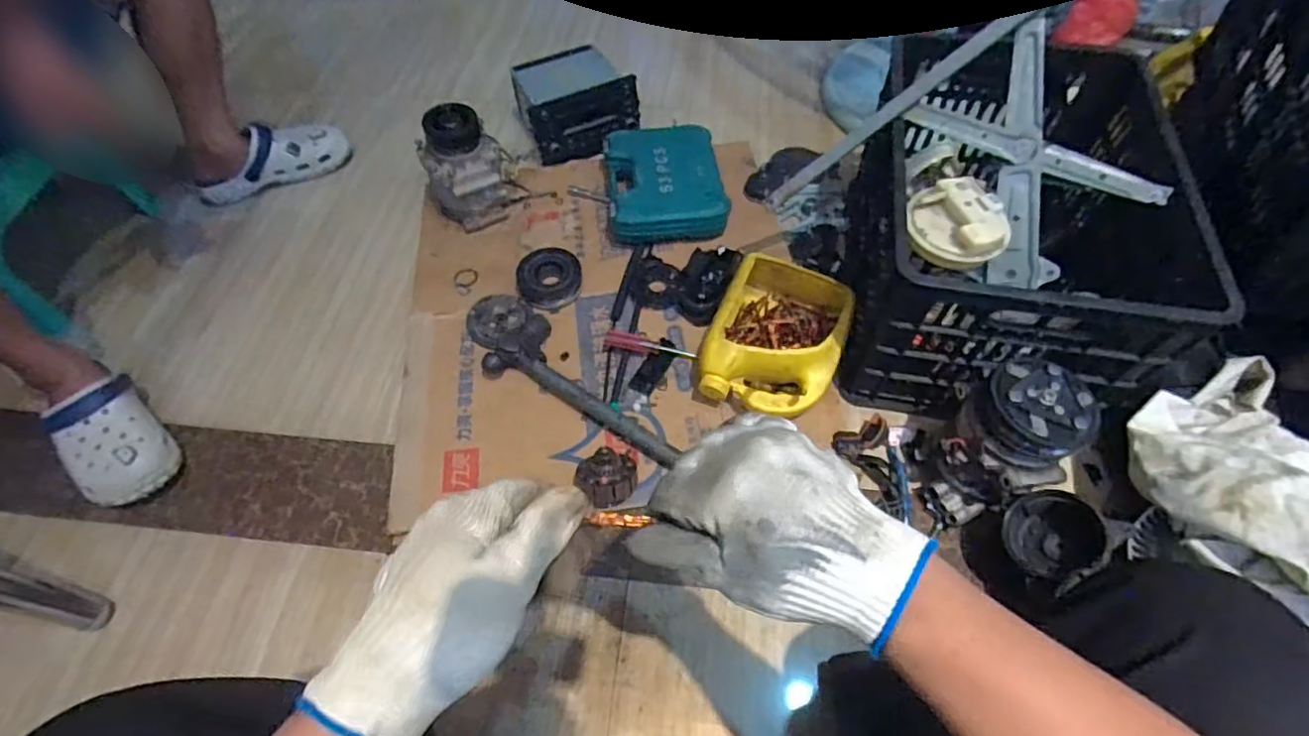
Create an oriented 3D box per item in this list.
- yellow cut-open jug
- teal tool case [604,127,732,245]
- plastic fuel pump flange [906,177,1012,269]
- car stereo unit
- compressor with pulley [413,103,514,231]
[{"bbox_3d":[0.172,-0.036,0.862,0.176,0.110,0.227,23,61,15],"label":"yellow cut-open jug"},{"bbox_3d":[0.018,-0.327,1.086,0.201,0.079,0.230,-5,55,0],"label":"teal tool case"},{"bbox_3d":[0.362,-0.174,0.726,0.115,0.042,0.108,12,59,9],"label":"plastic fuel pump flange"},{"bbox_3d":[-0.152,-0.515,1.204,0.217,0.127,0.186,-21,60,-12],"label":"car stereo unit"},{"bbox_3d":[-0.327,-0.357,1.054,0.143,0.200,0.140,-1,58,1],"label":"compressor with pulley"}]

